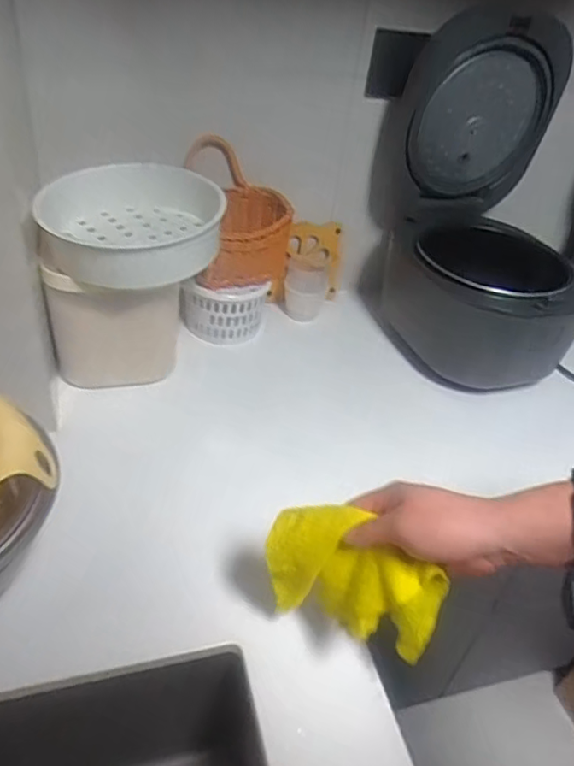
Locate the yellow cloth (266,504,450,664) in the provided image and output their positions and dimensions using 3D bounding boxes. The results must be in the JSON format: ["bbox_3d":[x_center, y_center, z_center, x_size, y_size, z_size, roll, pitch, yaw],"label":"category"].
[{"bbox_3d":[0.053,0.164,0.495,0.147,0.103,0.045,25,42,20],"label":"yellow cloth"}]

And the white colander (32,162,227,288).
[{"bbox_3d":[-0.191,-0.198,0.747,0.215,0.071,0.213,-2,40,-12],"label":"white colander"}]

